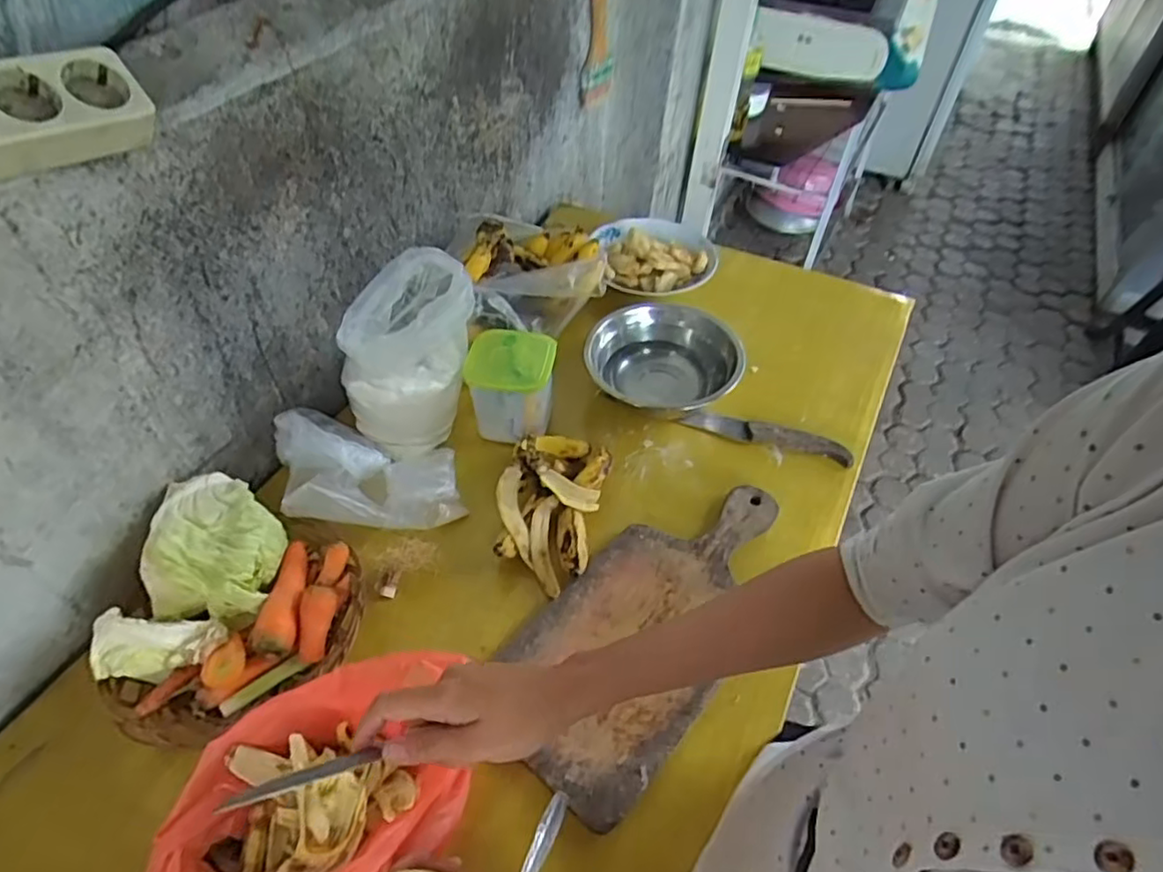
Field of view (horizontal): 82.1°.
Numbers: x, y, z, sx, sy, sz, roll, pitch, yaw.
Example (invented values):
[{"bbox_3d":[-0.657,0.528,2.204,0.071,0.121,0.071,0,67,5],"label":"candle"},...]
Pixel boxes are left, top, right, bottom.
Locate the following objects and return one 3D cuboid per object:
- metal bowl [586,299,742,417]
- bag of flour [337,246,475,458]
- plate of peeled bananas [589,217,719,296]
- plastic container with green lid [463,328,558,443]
[{"bbox_3d":[0.105,-0.099,0.840,0.181,0.075,0.184,1,50,-2],"label":"metal bowl"},{"bbox_3d":[-0.183,-0.085,0.733,0.139,0.197,0.081,-36,60,-29],"label":"bag of flour"},{"bbox_3d":[0.115,-0.271,1.002,0.170,0.040,0.152,1,50,-2],"label":"plate of peeled bananas"},{"bbox_3d":[-0.081,-0.055,0.784,0.096,0.107,0.087,5,50,1],"label":"plastic container with green lid"}]

